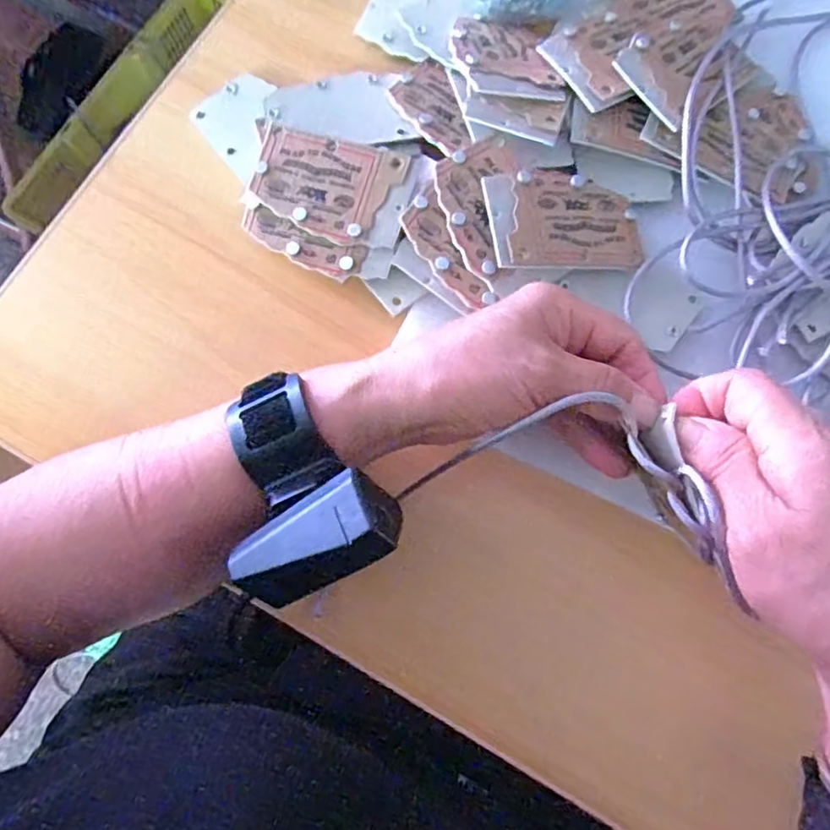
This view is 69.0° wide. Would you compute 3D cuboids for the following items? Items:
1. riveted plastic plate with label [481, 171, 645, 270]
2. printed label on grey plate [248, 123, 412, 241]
[{"bbox_3d":[0.077,-0.101,0.311,0.082,0.005,0.054,-5,75,-17],"label":"riveted plastic plate with label"},{"bbox_3d":[-0.048,-0.123,0.321,0.076,0.004,0.054,17,81,4],"label":"printed label on grey plate"}]

